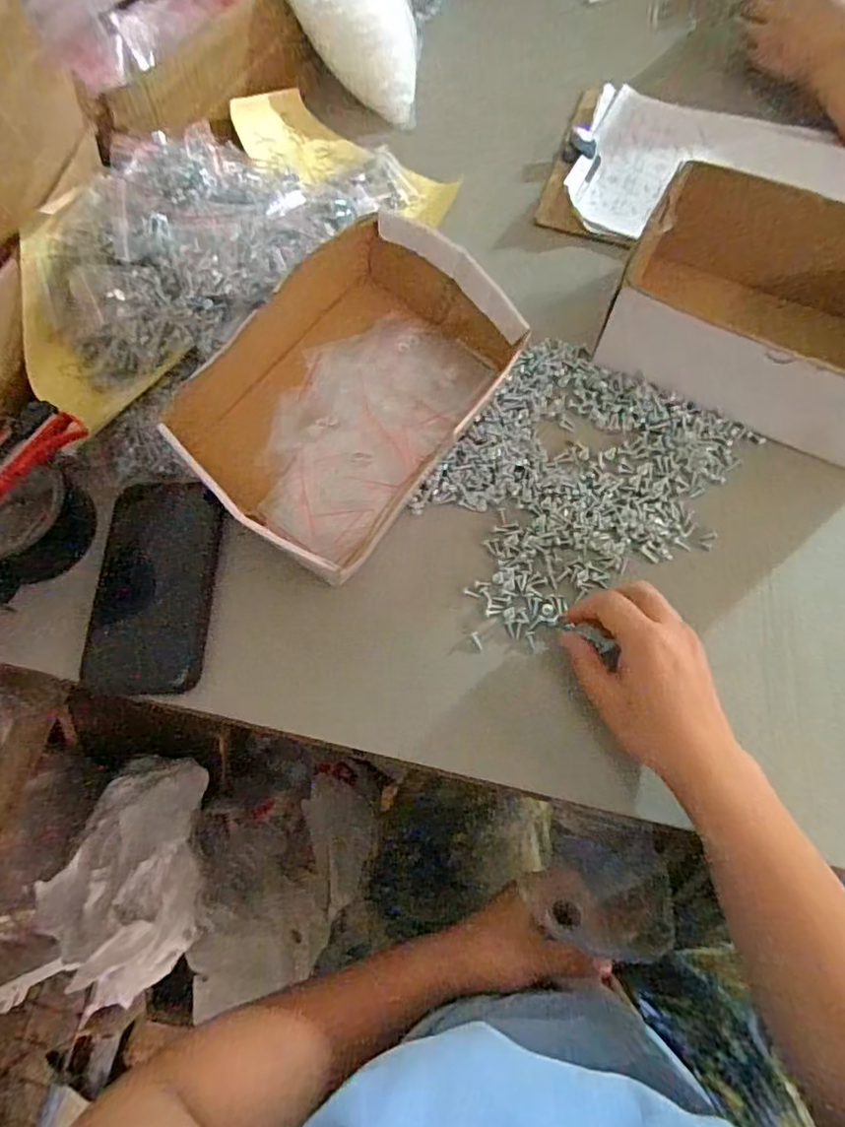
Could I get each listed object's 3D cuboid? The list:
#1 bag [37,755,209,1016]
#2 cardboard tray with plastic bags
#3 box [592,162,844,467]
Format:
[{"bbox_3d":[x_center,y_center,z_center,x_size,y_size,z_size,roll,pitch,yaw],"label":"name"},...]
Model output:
[{"bbox_3d":[-0.325,0.346,0.629,0.148,0.074,0.242,-1,69,-1],"label":"bag"},{"bbox_3d":[-0.060,-0.133,0.439,0.182,0.086,0.253,37,74,14],"label":"cardboard tray with plastic bags"},{"bbox_3d":[0.286,-0.203,0.456,0.250,0.088,0.177,26,72,10],"label":"box"}]

